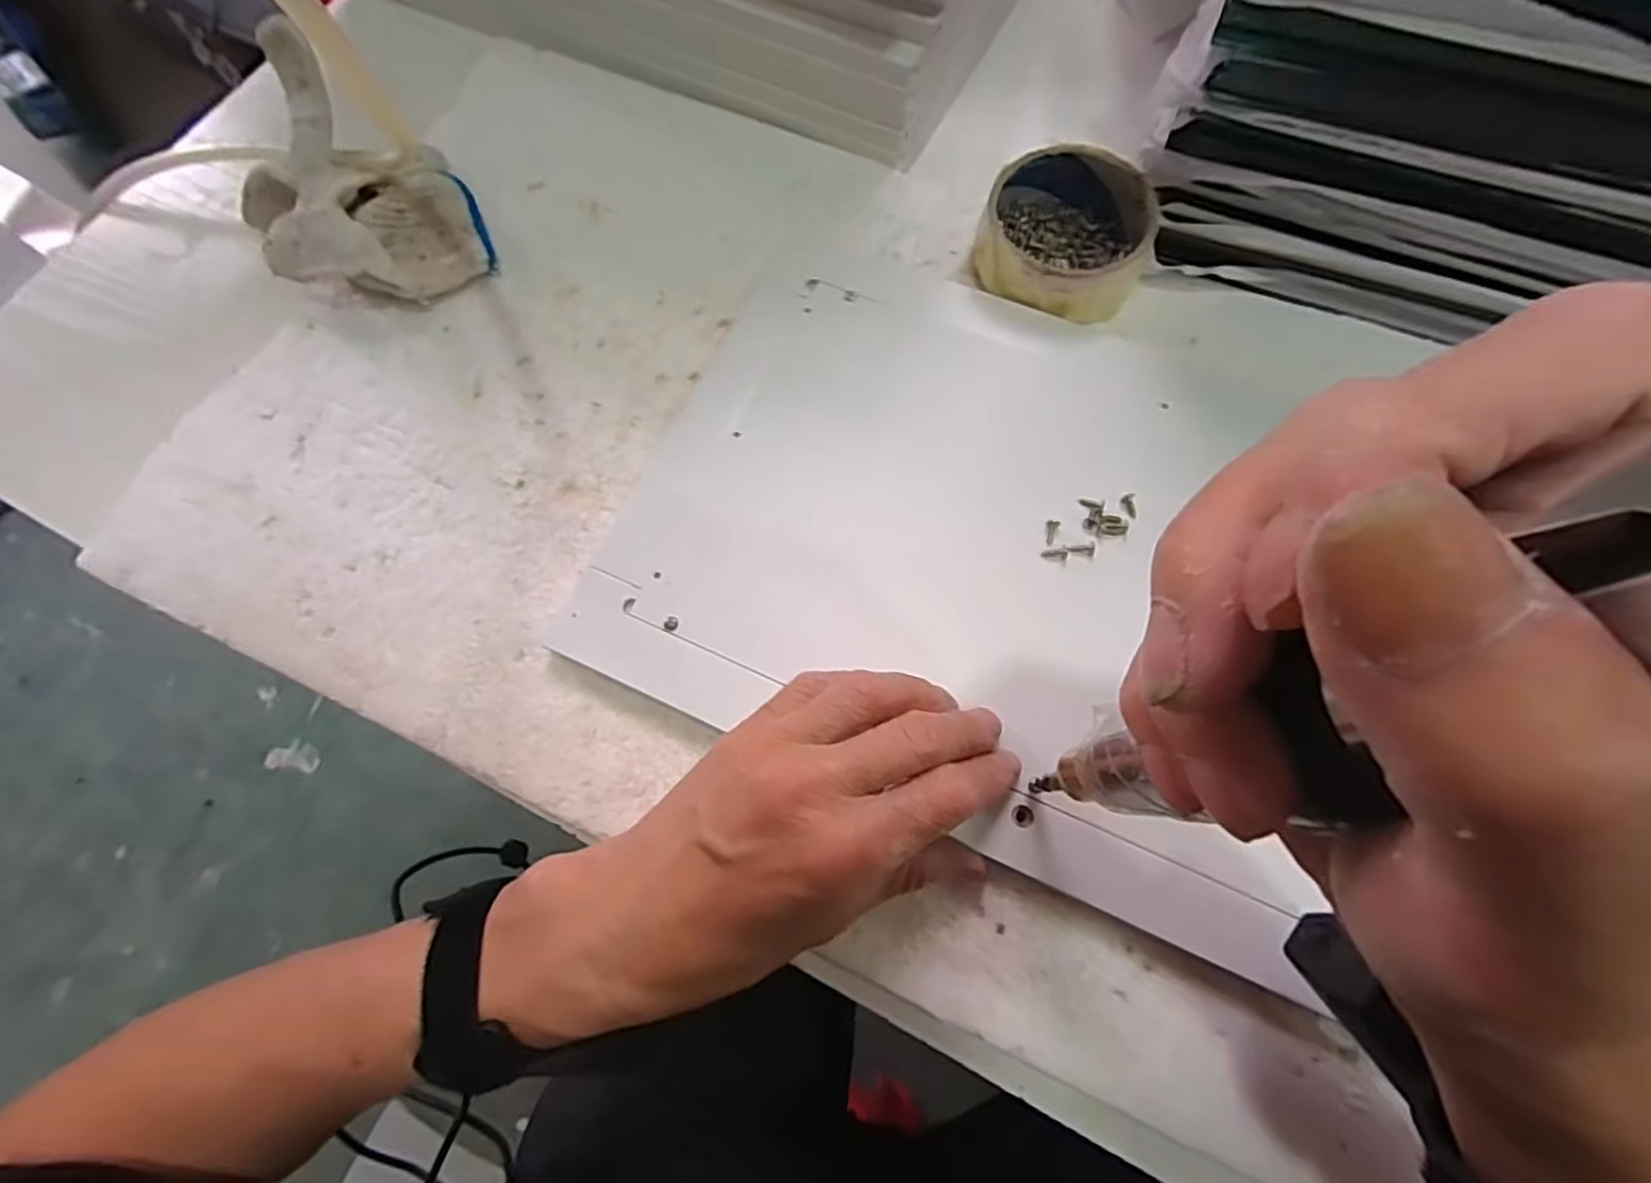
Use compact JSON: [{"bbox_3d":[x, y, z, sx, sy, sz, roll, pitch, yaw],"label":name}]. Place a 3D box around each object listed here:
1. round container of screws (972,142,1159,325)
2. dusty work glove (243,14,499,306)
[{"bbox_3d":[0.123,-0.182,0.358,0.082,0.029,0.083,0,71,1],"label":"round container of screws"},{"bbox_3d":[-0.256,-0.216,0.375,0.108,0.053,0.157,-39,75,-11],"label":"dusty work glove"}]

